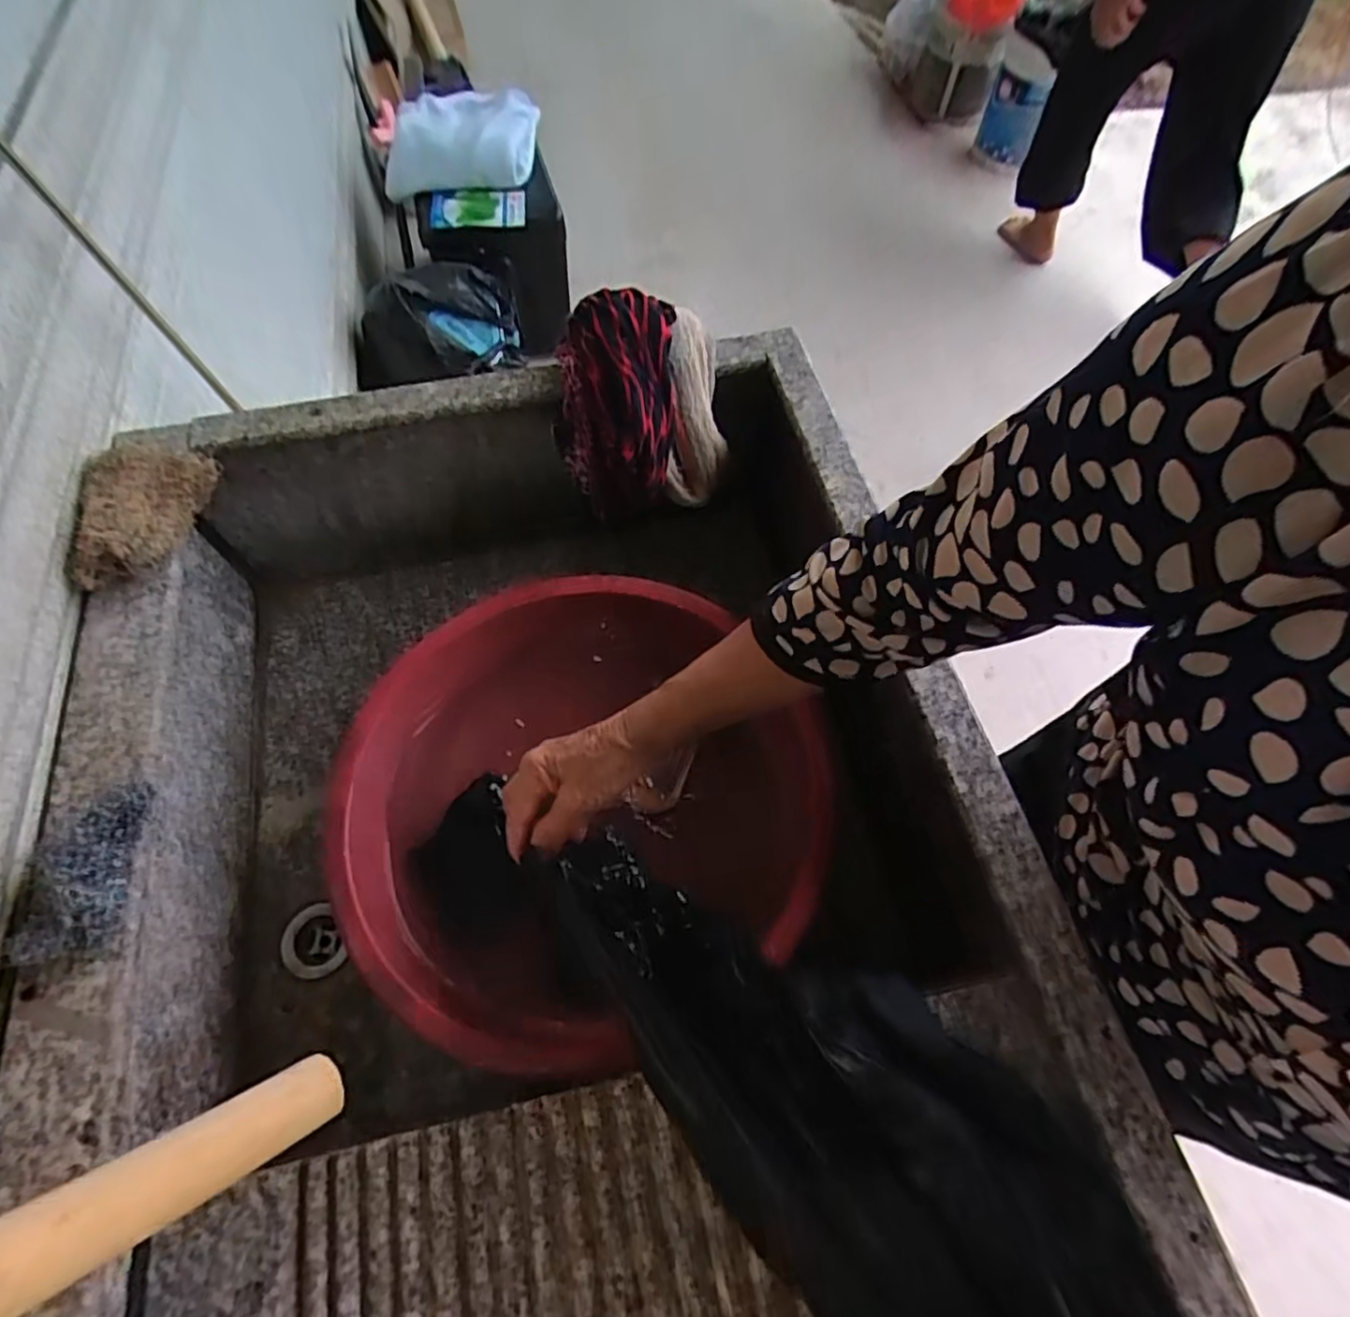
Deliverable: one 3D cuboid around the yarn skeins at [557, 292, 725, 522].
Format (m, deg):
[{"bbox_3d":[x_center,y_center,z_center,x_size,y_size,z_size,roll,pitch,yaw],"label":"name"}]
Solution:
[{"bbox_3d":[-0.029,-0.219,0.615,0.146,0.154,0.133,-2,62,-3],"label":"yarn skeins"}]

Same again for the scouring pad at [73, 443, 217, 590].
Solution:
[{"bbox_3d":[-0.393,-0.115,0.512,0.078,0.040,0.130,-9,63,-7],"label":"scouring pad"}]

